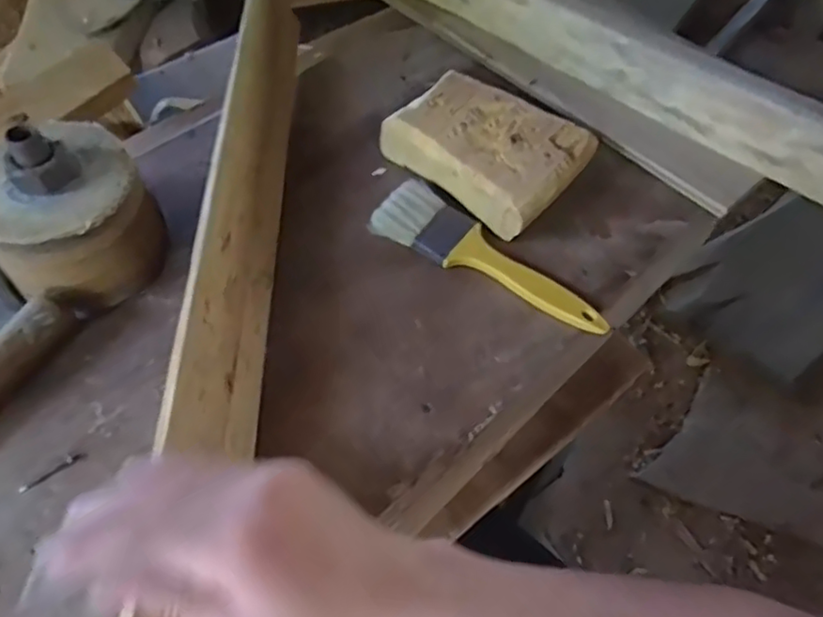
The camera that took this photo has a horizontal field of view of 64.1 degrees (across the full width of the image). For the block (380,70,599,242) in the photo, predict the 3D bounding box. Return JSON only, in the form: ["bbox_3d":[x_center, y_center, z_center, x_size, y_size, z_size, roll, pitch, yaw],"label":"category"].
[{"bbox_3d":[0.061,-0.123,0.493,0.133,0.034,0.101,39,61,20],"label":"block"}]

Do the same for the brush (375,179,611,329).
[{"bbox_3d":[0.053,-0.033,0.455,0.175,0.012,0.048,34,59,18],"label":"brush"}]

